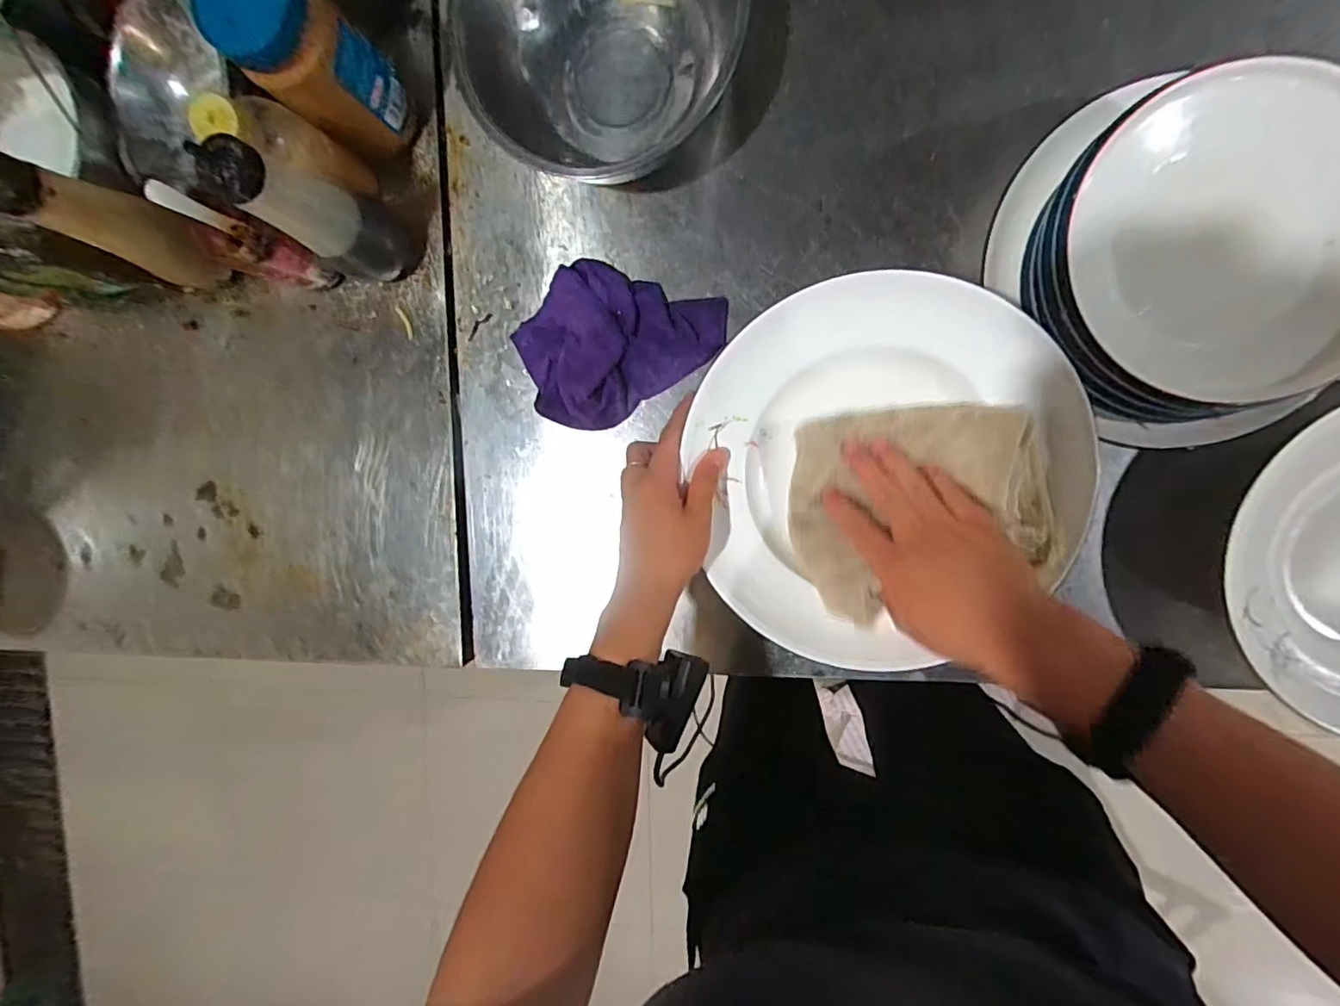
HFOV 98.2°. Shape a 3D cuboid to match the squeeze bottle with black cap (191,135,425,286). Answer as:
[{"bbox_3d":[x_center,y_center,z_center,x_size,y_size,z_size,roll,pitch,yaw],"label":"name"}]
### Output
[{"bbox_3d":[-0.304,-0.253,0.513,0.056,0.207,0.063,15,97,6],"label":"squeeze bottle with black cap"}]

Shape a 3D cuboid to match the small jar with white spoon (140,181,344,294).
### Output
[{"bbox_3d":[-0.390,-0.244,0.558,0.098,0.133,0.053,19,97,5],"label":"small jar with white spoon"}]

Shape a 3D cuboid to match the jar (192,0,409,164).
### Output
[{"bbox_3d":[-0.299,-0.377,0.510,0.077,0.177,0.087,45,99,1],"label":"jar"}]

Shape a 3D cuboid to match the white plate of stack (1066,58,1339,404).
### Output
[{"bbox_3d":[0.412,-0.187,0.417,0.210,0.032,0.229,1,95,7],"label":"white plate of stack"}]

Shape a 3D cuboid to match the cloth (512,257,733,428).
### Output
[{"bbox_3d":[-0.056,-0.165,0.574,0.195,0.030,0.141,-35,90,9],"label":"cloth"}]

